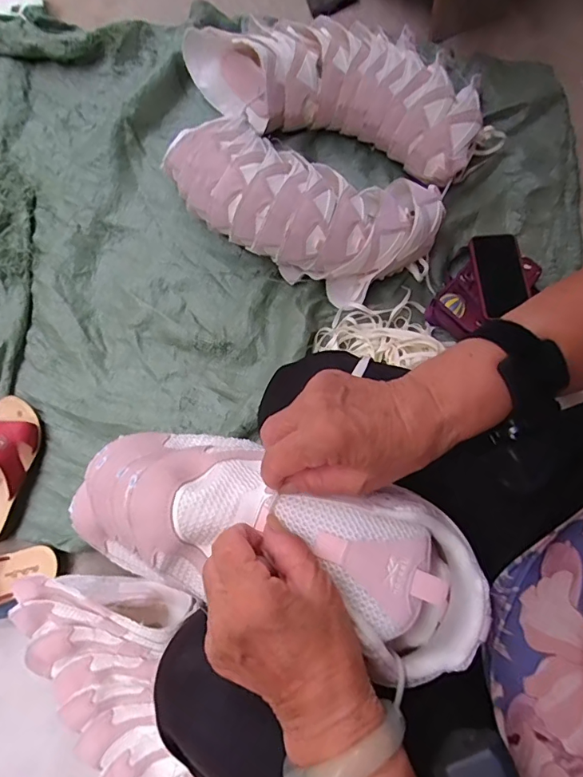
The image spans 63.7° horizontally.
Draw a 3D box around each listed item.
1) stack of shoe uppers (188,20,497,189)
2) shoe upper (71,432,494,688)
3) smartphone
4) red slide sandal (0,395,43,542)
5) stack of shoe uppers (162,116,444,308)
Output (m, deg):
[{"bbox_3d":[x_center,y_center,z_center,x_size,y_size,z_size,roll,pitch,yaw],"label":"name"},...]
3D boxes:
[{"bbox_3d":[0.100,-0.559,0.856,0.578,0.134,0.239,24,77,7],"label":"stack of shoe uppers"},{"bbox_3d":[-0.016,0.101,0.325,0.287,0.070,0.105,16,76,12],"label":"shoe upper"},{"bbox_3d":[0.361,-0.199,0.810,0.086,0.009,0.153,-9,75,-1],"label":"smartphone"},{"bbox_3d":[-0.463,0.125,0.737,0.091,0.077,0.231,7,76,2],"label":"red slide sandal"},{"bbox_3d":[0.017,-0.298,0.782,0.435,0.143,0.197,22,77,6],"label":"stack of shoe uppers"}]

